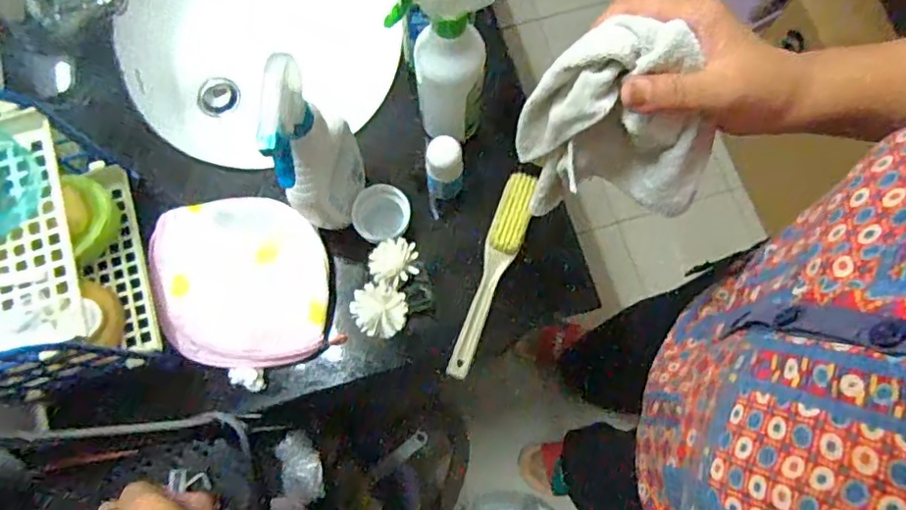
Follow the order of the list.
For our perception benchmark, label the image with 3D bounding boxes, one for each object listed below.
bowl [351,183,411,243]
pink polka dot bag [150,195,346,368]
[{"bbox_3d":[-0.076,-0.040,0.621,0.056,0.040,0.061,0,75,-1],"label":"bowl"},{"bbox_3d":[-0.219,0.027,0.599,0.178,0.021,0.173,-4,76,-2],"label":"pink polka dot bag"}]

